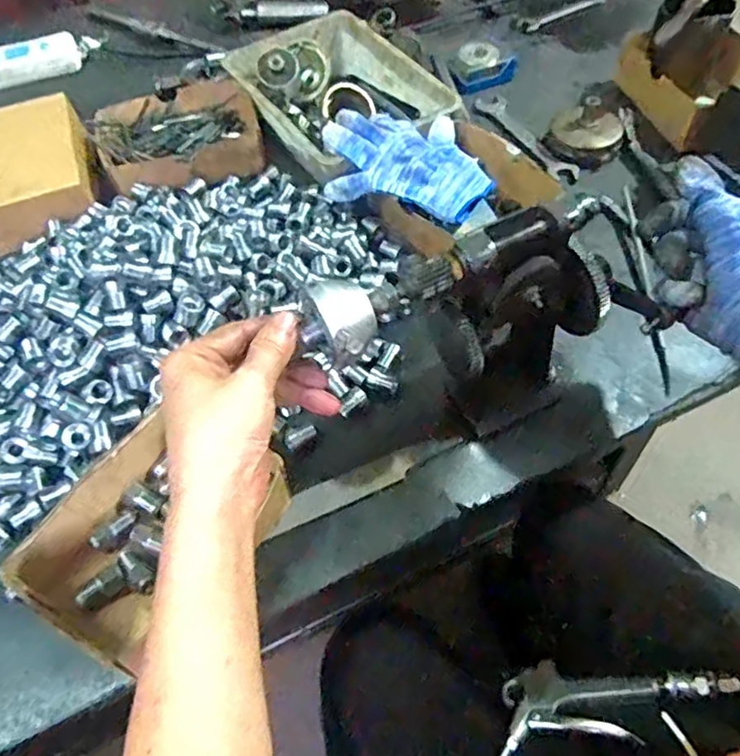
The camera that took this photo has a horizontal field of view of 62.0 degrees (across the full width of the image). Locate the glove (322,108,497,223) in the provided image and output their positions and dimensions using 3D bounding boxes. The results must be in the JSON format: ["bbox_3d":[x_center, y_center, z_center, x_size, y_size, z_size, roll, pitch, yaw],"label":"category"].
[{"bbox_3d":[0.040,-0.214,0.621,0.170,0.065,0.118,17,58,15],"label":"glove"}]

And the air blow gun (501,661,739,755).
[{"bbox_3d":[0.175,0.269,0.490,0.225,0.042,0.095,-24,56,4],"label":"air blow gun"}]

